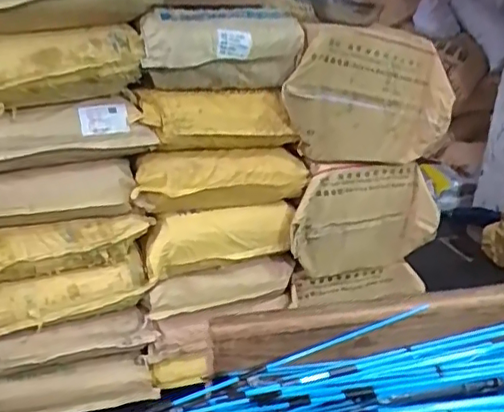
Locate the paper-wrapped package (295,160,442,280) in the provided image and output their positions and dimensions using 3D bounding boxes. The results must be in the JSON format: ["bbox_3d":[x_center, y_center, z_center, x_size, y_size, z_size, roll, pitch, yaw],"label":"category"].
[{"bbox_3d":[0.304,0.047,1.560,0.408,0.312,0.088,-1,23,-12],"label":"paper-wrapped package"}]

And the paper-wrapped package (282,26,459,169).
[{"bbox_3d":[0.270,-0.260,1.377,0.411,0.309,0.120,-1,23,-11],"label":"paper-wrapped package"}]

